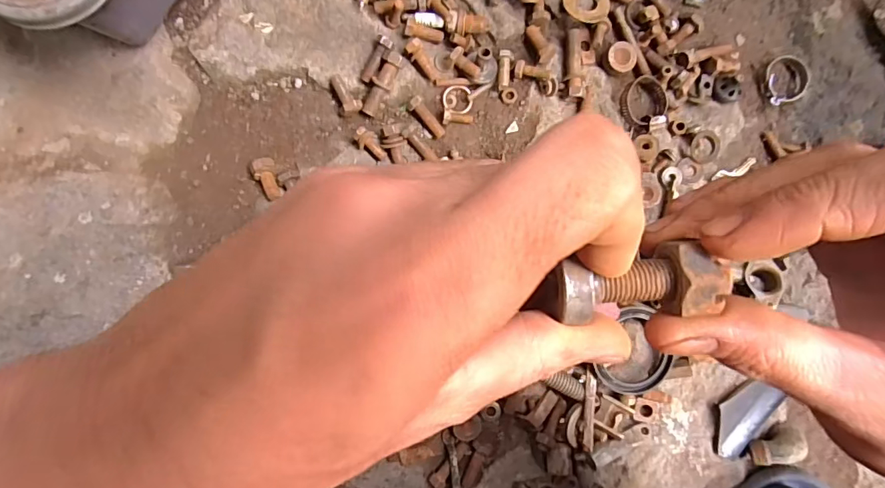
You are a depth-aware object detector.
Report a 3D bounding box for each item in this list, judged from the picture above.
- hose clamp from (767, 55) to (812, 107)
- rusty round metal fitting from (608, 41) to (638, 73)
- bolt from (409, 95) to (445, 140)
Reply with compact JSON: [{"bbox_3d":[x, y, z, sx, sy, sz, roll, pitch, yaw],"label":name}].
[{"bbox_3d":[0.299,-0.143,0.419,0.040,0.008,0.039,0,93,-4],"label":"hose clamp"},{"bbox_3d":[0.151,-0.157,0.404,0.024,0.007,0.024,0,93,-4],"label":"rusty round metal fitting"},{"bbox_3d":[-0.013,-0.104,0.398,0.012,0.010,0.038,-40,95,-1],"label":"bolt"}]

